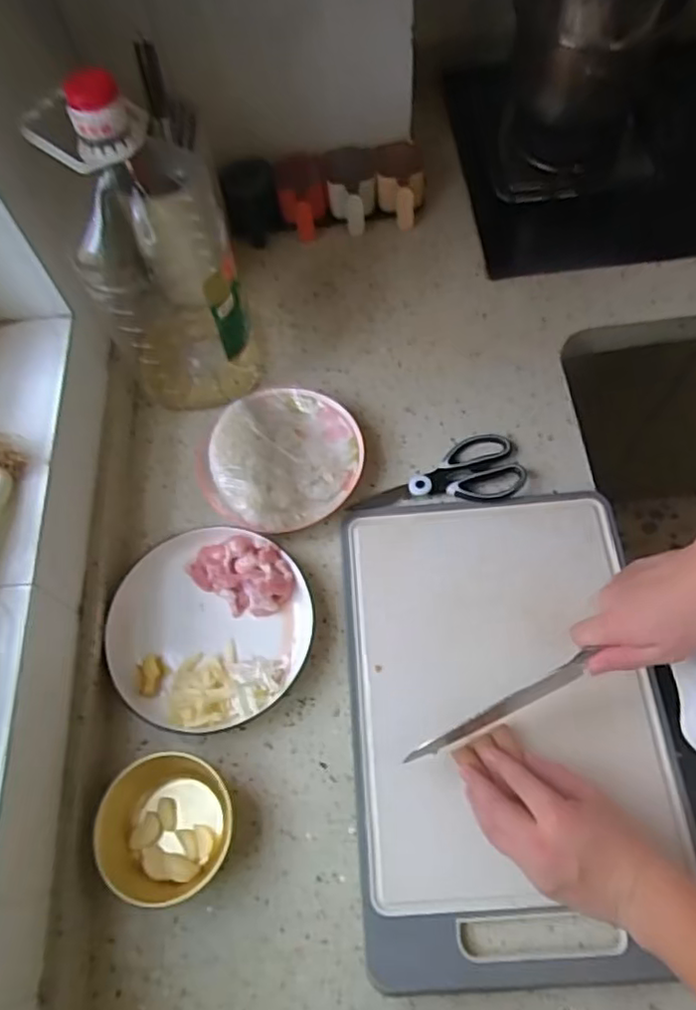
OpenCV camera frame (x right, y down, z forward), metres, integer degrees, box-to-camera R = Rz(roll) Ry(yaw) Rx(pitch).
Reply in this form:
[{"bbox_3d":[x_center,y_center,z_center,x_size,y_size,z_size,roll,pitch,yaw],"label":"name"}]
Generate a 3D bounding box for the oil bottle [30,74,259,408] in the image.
[{"bbox_3d":[-0.191,-0.250,0.662,0.134,0.323,0.140,-17,65,-4],"label":"oil bottle"}]

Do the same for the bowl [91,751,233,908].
[{"bbox_3d":[-0.162,0.282,0.567,0.113,0.040,0.113,-1,65,3],"label":"bowl"}]

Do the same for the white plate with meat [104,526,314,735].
[{"bbox_3d":[-0.136,0.120,0.643,0.194,0.038,0.196,-1,65,3],"label":"white plate with meat"}]

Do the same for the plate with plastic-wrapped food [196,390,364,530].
[{"bbox_3d":[-0.076,-0.058,0.710,0.181,0.059,0.167,-1,65,3],"label":"plate with plastic-wrapped food"}]

